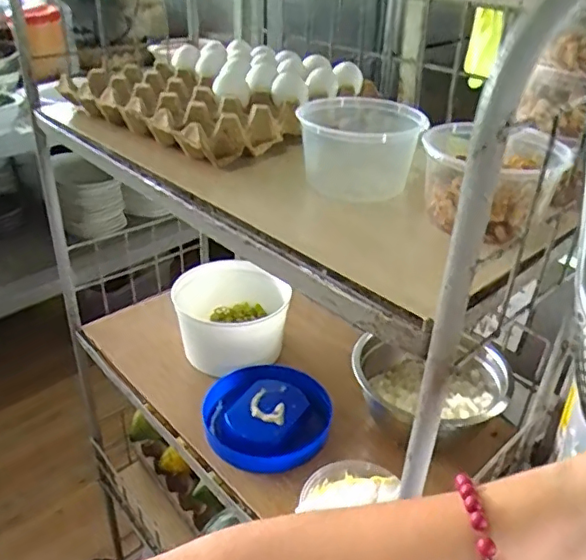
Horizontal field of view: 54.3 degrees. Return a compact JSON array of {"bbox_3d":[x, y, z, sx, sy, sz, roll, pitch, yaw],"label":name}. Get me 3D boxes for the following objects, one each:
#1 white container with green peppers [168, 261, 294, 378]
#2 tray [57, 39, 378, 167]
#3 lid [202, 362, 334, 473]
[{"bbox_3d":[-0.088,0.055,0.834,0.151,0.099,0.147,1,32,-1],"label":"white container with green peppers"},{"bbox_3d":[-0.091,-0.231,0.697,0.288,0.055,0.275,26,40,33],"label":"tray"},{"bbox_3d":[-0.033,0.177,0.747,0.169,0.037,0.151,22,38,29],"label":"lid"}]

